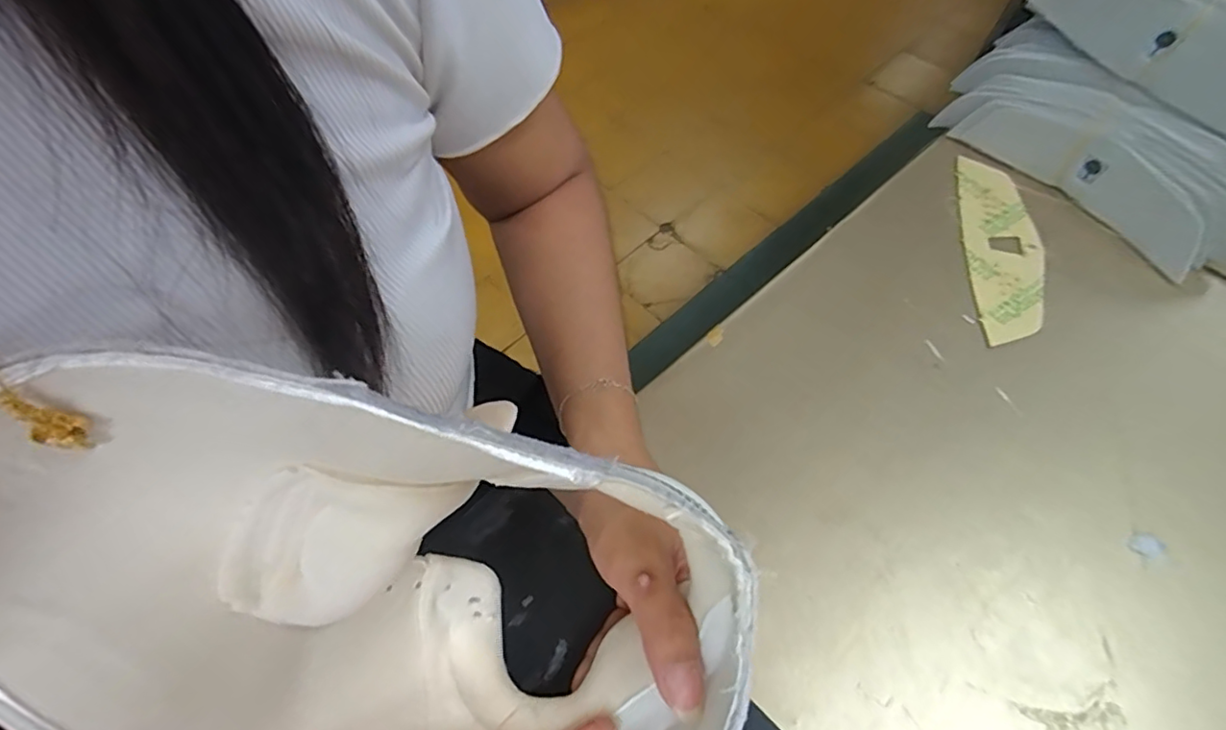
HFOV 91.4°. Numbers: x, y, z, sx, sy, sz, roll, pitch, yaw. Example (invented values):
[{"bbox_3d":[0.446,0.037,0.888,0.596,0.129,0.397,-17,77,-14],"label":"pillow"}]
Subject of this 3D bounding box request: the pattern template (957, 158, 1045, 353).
[{"bbox_3d":[0.296,-0.091,0.457,0.052,0.005,0.178,3,60,8],"label":"pattern template"}]

